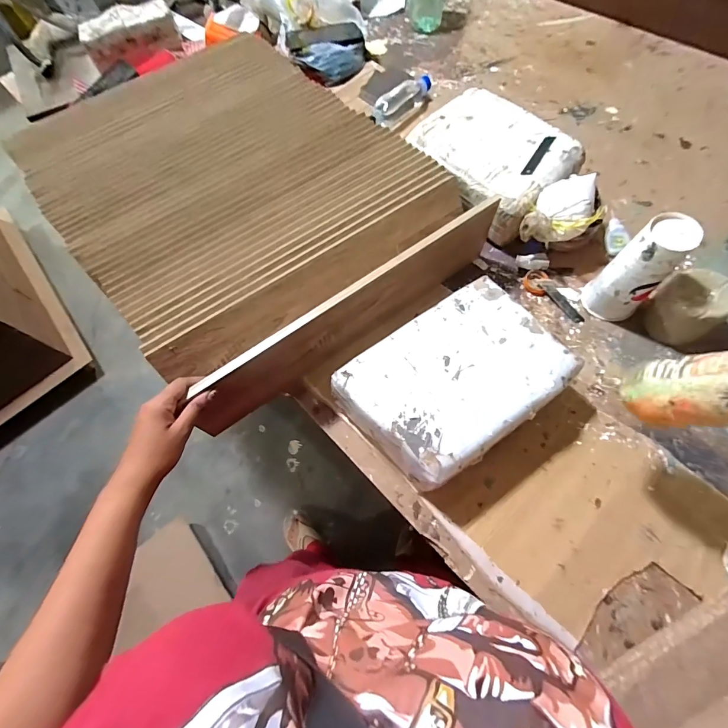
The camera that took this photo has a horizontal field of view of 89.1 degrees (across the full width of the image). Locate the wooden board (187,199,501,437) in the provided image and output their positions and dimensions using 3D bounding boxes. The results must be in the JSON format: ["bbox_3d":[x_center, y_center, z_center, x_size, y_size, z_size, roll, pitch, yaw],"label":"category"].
[{"bbox_3d":[-0.008,-0.075,0.566,0.528,0.142,0.021,-35,70,-15],"label":"wooden board"}]

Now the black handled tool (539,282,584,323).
[{"bbox_3d":[0.339,-0.108,0.632,0.023,0.014,0.093,-38,70,-7],"label":"black handled tool"}]

